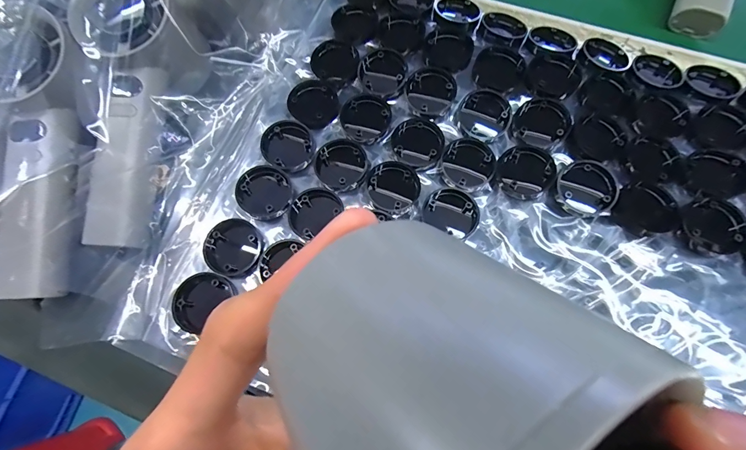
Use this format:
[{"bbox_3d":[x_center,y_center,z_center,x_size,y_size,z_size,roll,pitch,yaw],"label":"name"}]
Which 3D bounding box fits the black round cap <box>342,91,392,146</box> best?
[{"bbox_3d":[-0.004,-0.066,0.219,0.029,0.004,0.031,1,85,-7],"label":"black round cap"}]

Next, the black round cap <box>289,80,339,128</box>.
[{"bbox_3d":[-0.037,-0.075,0.218,0.029,0.004,0.032,-34,72,-13],"label":"black round cap"}]

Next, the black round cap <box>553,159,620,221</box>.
[{"bbox_3d":[0.116,-0.019,0.194,0.030,0.007,0.032,0,68,0],"label":"black round cap"}]

